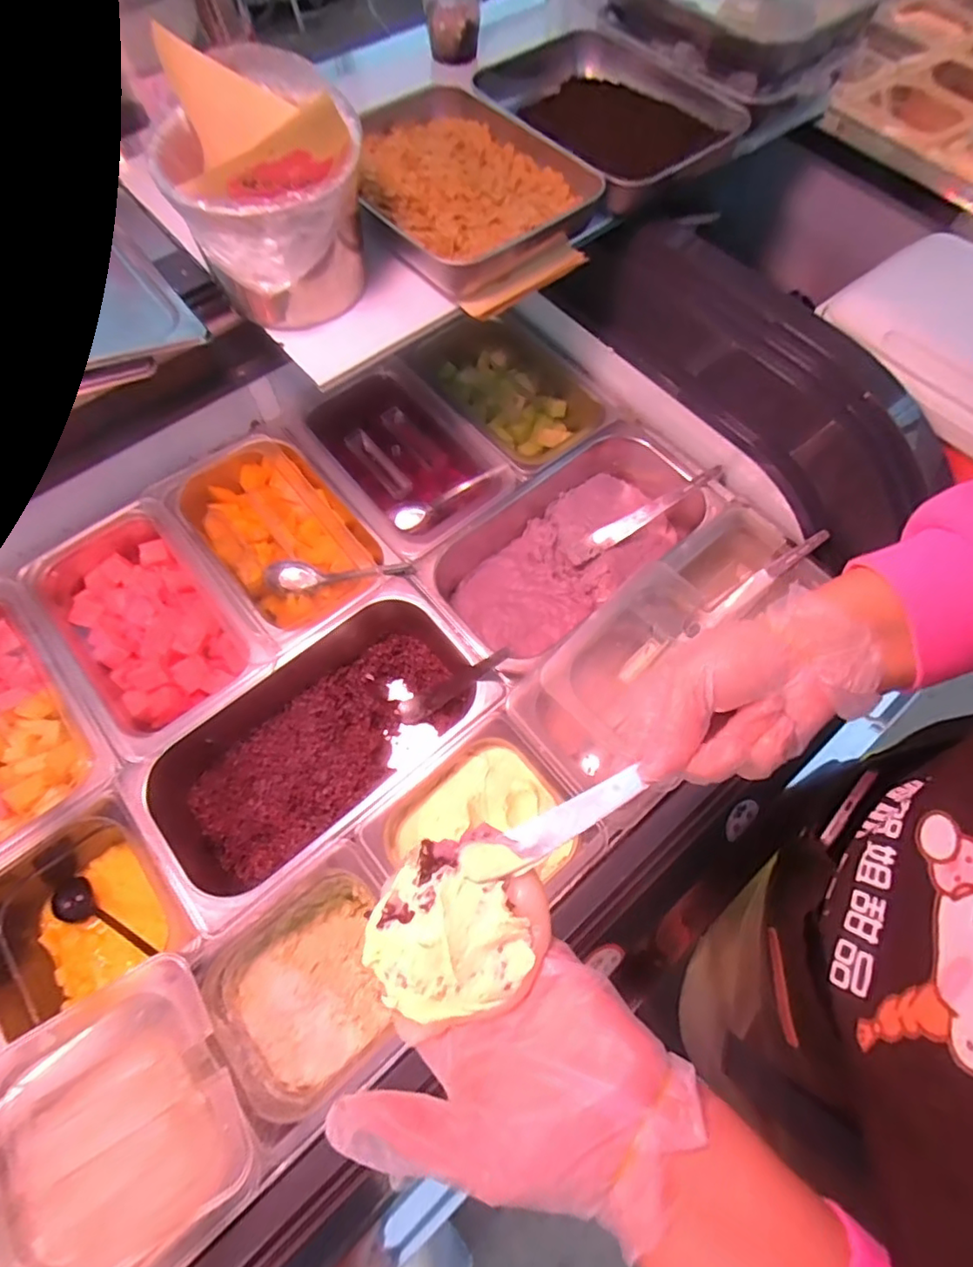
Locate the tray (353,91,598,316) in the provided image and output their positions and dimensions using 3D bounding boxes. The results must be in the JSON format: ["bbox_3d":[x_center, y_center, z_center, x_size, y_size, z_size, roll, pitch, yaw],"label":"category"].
[{"bbox_3d":[-0.032,-0.419,0.546,0.188,0.049,0.261,-39,71,-18],"label":"tray"}]

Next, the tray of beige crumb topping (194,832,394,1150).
[{"bbox_3d":[-0.137,0.292,0.492,0.162,0.088,0.150,-37,71,-18],"label":"tray of beige crumb topping"}]

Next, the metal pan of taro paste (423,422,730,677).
[{"bbox_3d":[0.097,-0.101,0.650,0.346,0.090,0.184,-37,71,-18],"label":"metal pan of taro paste"}]

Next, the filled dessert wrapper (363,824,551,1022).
[{"bbox_3d":[-0.017,0.159,0.312,0.097,0.029,0.084,-38,71,-18],"label":"filled dessert wrapper"}]

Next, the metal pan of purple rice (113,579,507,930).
[{"bbox_3d":[-0.162,0.113,0.575,0.325,0.104,0.177,-38,71,-18],"label":"metal pan of purple rice"}]

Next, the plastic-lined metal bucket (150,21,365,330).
[{"bbox_3d":[-0.166,-0.342,0.466,0.133,0.135,0.140,4,64,0],"label":"plastic-lined metal bucket"}]

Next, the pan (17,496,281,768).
[{"bbox_3d":[-0.353,-0.011,0.602,0.167,0.076,0.276,-39,71,-18],"label":"pan"}]

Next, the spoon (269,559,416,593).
[{"bbox_3d":[-0.157,-0.061,0.617,0.163,0.028,0.030,1,63,13],"label":"spoon"}]

